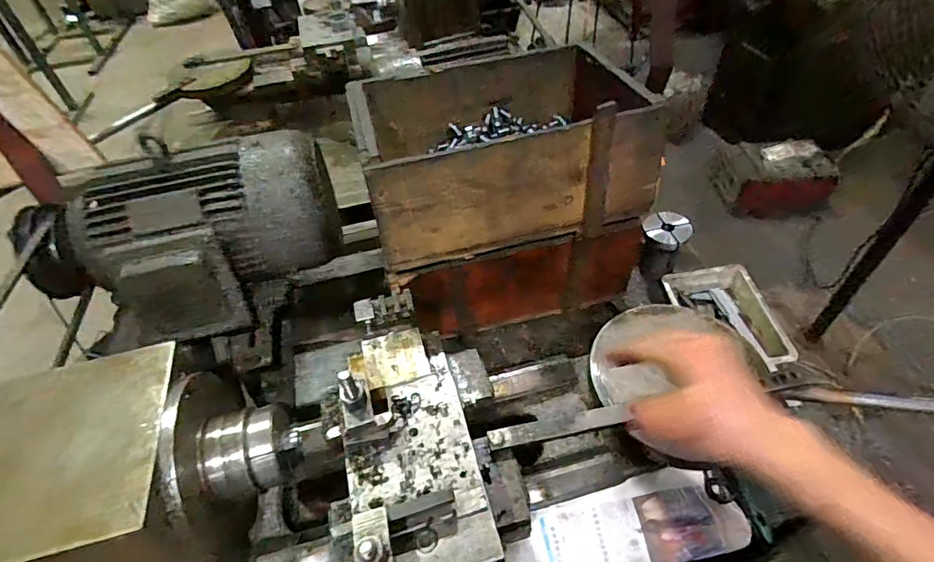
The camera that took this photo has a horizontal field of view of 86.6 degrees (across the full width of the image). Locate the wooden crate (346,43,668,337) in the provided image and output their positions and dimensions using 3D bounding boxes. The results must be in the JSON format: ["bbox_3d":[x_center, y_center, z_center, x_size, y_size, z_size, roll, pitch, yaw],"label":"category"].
[{"bbox_3d":[0.043,-0.131,0.715,0.348,0.295,0.251,-15,48,-7],"label":"wooden crate"}]

